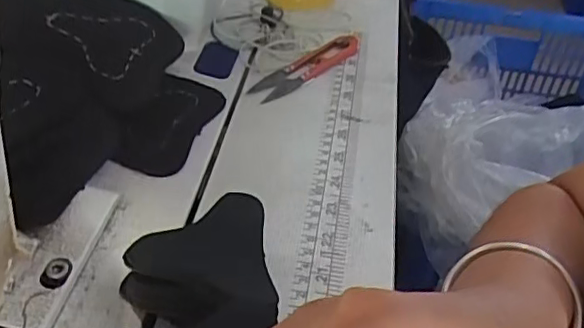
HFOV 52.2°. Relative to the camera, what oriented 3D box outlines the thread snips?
[{"bbox_3d":[0.016,-0.080,0.485,0.026,0.005,0.130,29,45,24],"label":"thread snips"}]

